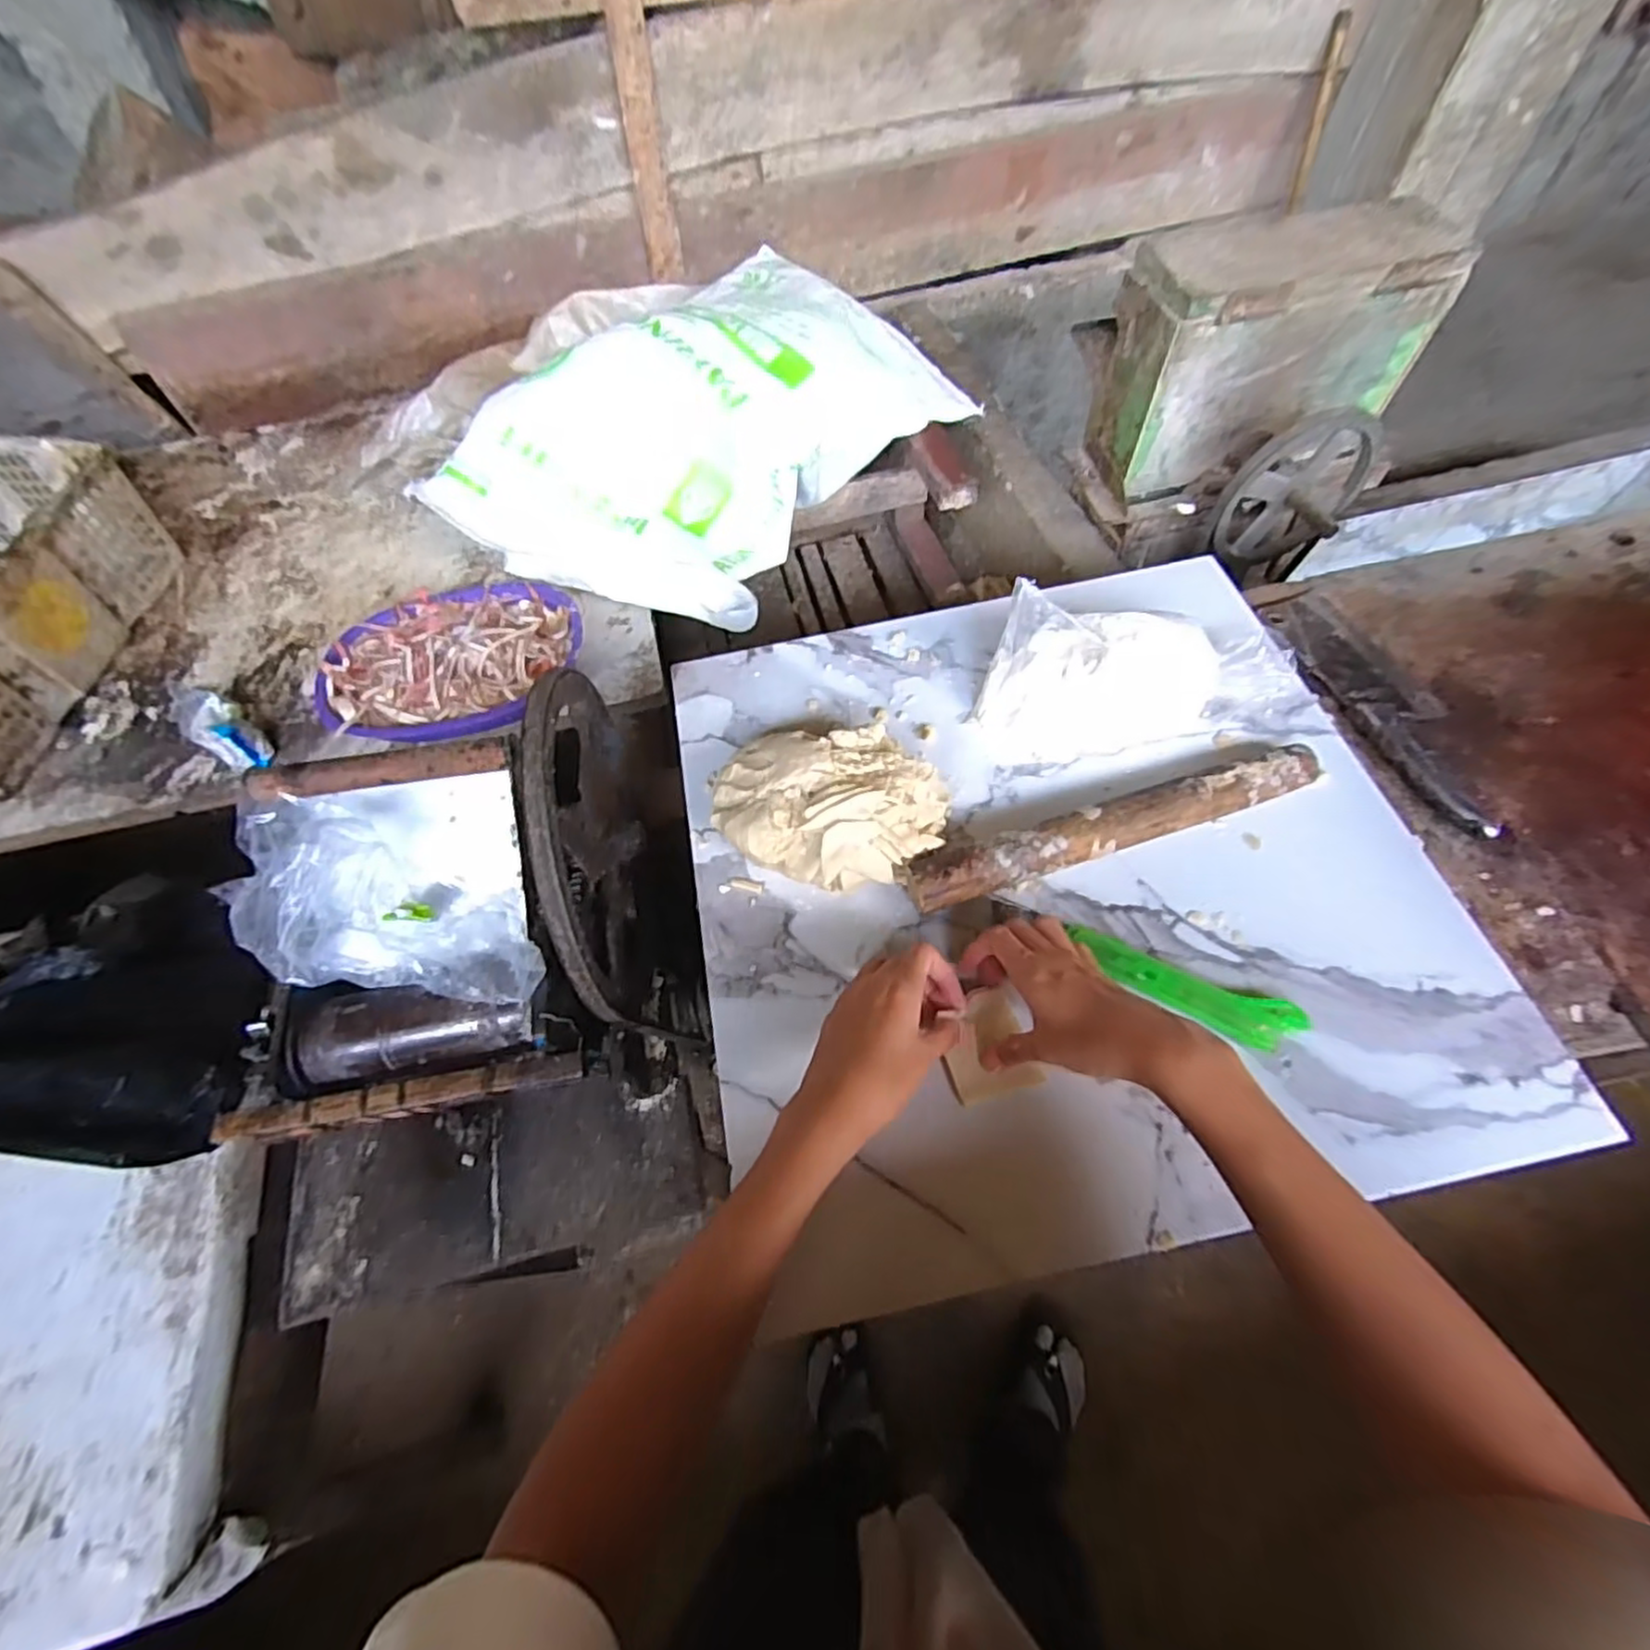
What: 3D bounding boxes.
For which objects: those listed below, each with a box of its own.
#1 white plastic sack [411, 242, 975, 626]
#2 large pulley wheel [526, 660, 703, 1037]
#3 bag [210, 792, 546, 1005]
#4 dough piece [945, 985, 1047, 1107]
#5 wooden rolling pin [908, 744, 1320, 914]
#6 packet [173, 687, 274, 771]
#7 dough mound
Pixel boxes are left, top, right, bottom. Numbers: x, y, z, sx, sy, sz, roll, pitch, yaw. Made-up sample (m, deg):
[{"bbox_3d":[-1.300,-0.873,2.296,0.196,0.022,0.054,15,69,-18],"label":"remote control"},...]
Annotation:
[{"bbox_3d":[-0.139,-0.533,0.977,0.394,0.216,0.671,35,68,20],"label":"white plastic sack"},{"bbox_3d":[-0.163,0.020,0.539,0.044,0.268,0.253,-4,60,0],"label":"large pulley wheel"},{"bbox_3d":[-0.285,0.064,0.469,0.206,0.067,0.103,26,63,-8],"label":"bag"},{"bbox_3d":[0.099,0.136,0.443,0.052,0.007,0.060,-16,61,-6],"label":"dough piece"},{"bbox_3d":[0.202,0.003,0.496,0.299,0.036,0.034,-17,61,-7],"label":"wooden rolling pin"},{"bbox_3d":[-0.710,-0.108,0.850,0.149,0.059,0.052,33,67,19],"label":"packet"},{"bbox_3d":[0.003,-0.019,0.510,0.161,0.064,0.128,23,64,15],"label":"dough mound"}]

